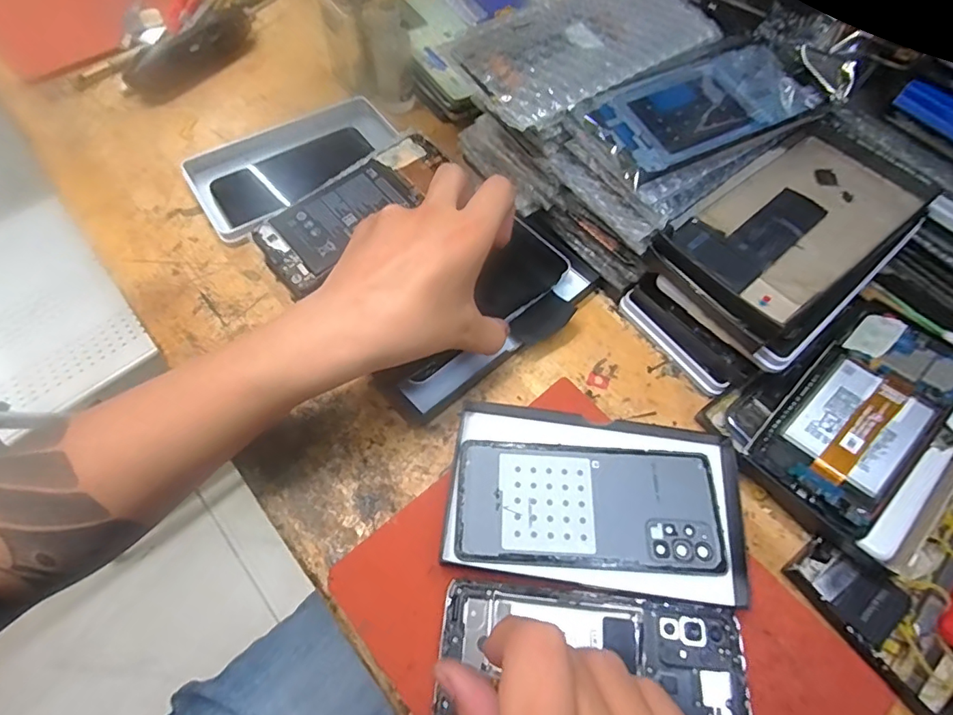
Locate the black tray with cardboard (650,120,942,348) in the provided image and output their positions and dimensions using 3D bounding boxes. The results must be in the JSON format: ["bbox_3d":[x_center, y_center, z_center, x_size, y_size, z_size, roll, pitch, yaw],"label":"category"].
[{"bbox_3d":[0.217,-0.091,0.354,0.173,0.024,0.105,-39,71,-13],"label":"black tray with cardboard"}]

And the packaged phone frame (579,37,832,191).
[{"bbox_3d":[0.147,-0.168,0.343,0.150,0.007,0.081,-23,64,-13],"label":"packaged phone frame"}]

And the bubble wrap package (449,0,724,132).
[{"bbox_3d":[0.075,-0.215,0.350,0.172,0.016,0.087,-29,66,-16],"label":"bubble wrap package"}]

